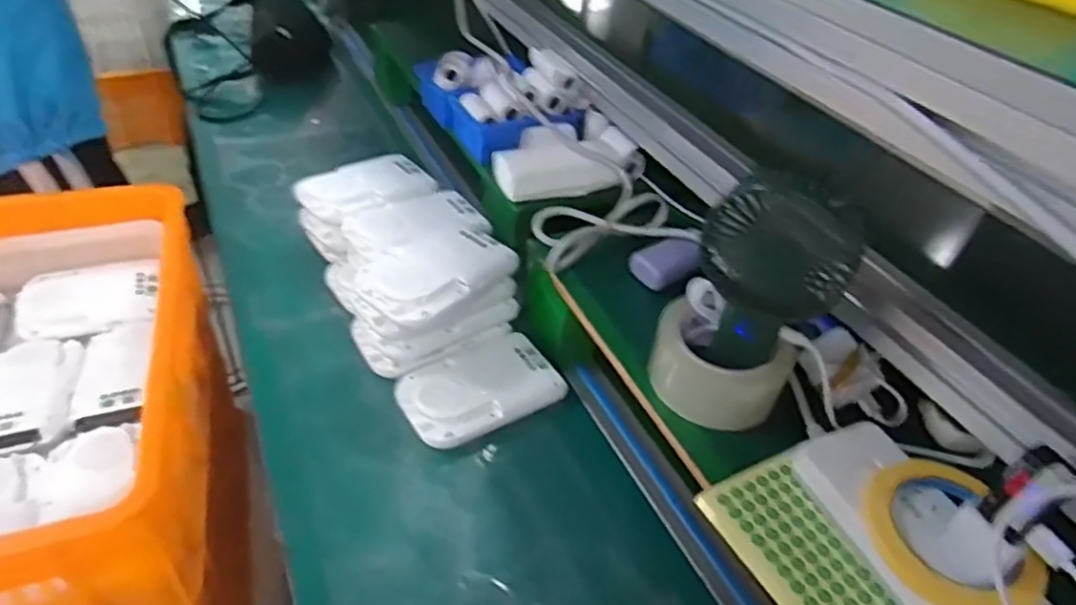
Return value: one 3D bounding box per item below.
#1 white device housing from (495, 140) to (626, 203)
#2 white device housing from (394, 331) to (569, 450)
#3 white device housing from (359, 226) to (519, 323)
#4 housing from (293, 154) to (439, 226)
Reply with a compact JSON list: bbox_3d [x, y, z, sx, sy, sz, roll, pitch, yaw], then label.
[{"bbox_3d":[0.028,-0.156,0.786,0.152,0.030,0.081,-5,43,-14],"label":"white device housing"},{"bbox_3d":[-0.058,0.084,0.673,0.153,0.025,0.095,-19,48,-27],"label":"white device housing"},{"bbox_3d":[-0.103,-0.031,0.670,0.091,0.031,0.142,32,47,26],"label":"white device housing"},{"bbox_3d":[-0.208,-0.142,0.816,0.098,0.021,0.151,35,48,28],"label":"housing"}]

